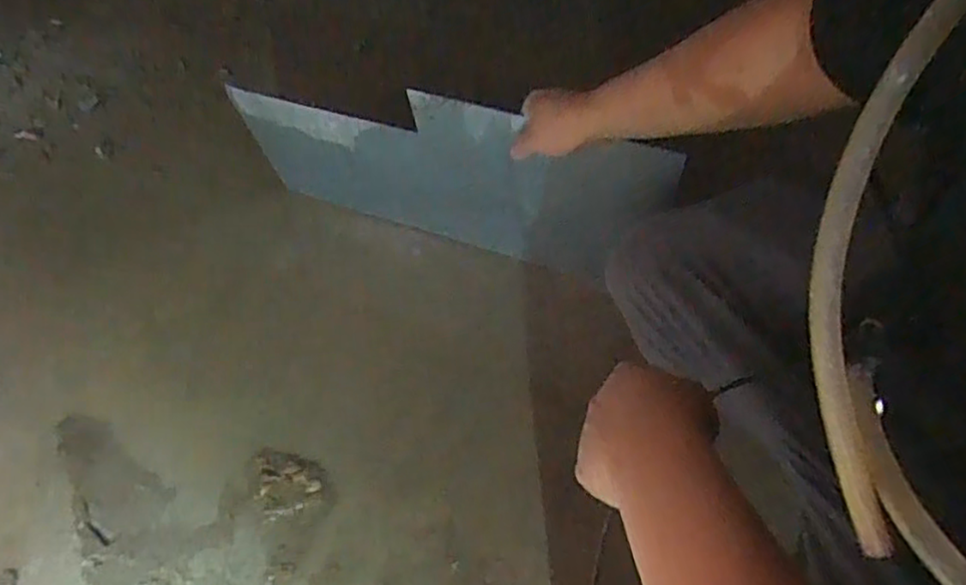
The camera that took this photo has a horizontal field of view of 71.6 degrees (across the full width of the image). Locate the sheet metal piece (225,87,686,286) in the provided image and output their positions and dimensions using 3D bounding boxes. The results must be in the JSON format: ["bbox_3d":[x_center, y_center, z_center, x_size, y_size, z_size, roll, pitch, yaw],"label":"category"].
[{"bbox_3d":[-0.065,-0.159,0.907,0.610,0.307,0.020,18,65,14],"label":"sheet metal piece"}]

